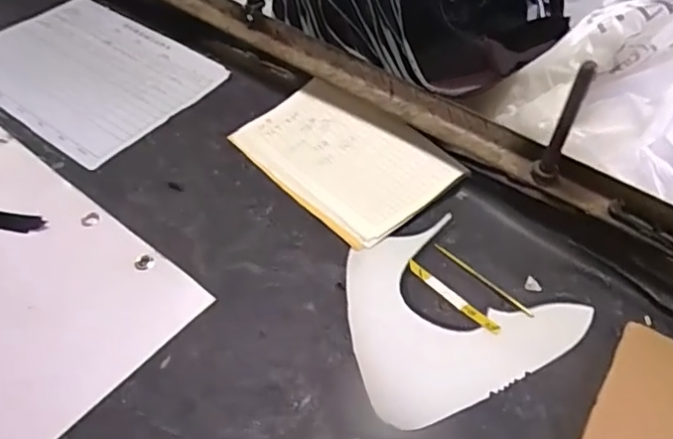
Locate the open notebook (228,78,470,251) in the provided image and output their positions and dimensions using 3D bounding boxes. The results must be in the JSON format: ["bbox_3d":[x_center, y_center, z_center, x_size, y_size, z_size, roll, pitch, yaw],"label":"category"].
[{"bbox_3d":[0.006,-0.069,0.592,0.143,0.022,0.212,-39,57,-20],"label":"open notebook"}]

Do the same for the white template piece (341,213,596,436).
[{"bbox_3d":[0.092,0.068,0.475,0.185,0.005,0.162,-19,52,-16],"label":"white template piece"}]

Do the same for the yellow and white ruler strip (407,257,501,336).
[{"bbox_3d":[0.097,0.064,0.480,0.009,0.004,0.095,-34,58,-27],"label":"yellow and white ruler strip"}]

